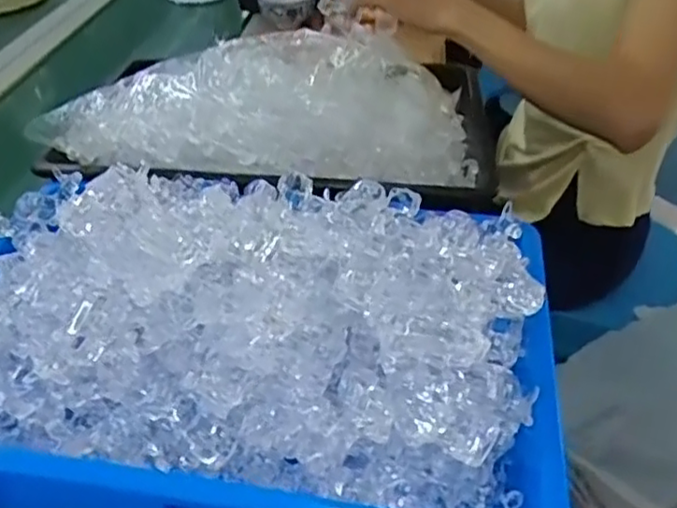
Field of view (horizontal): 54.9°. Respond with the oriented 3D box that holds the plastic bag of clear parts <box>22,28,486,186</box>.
[{"bbox_3d":[-0.072,-0.133,0.597,0.373,0.095,0.135,5,39,8],"label":"plastic bag of clear parts"}]

